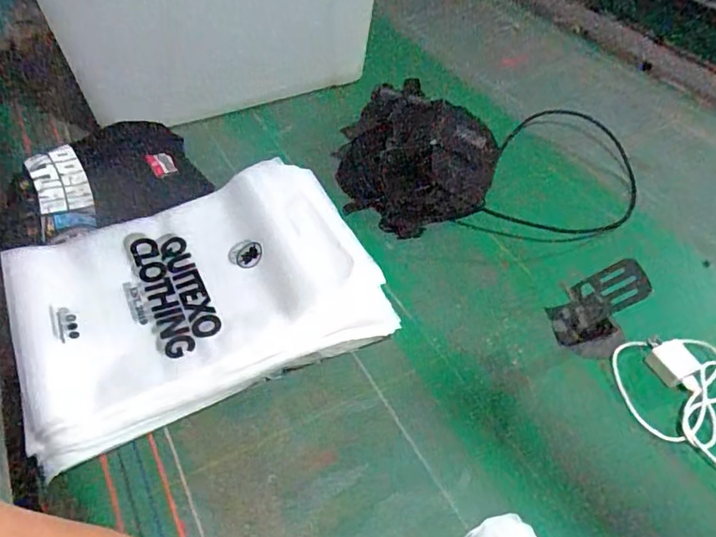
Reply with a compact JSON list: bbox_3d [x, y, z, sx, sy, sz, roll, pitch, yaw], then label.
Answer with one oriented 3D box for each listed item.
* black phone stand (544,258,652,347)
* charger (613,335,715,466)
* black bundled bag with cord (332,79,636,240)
[{"bbox_3d":[0.278,0.036,0.620,0.074,0.092,0.052,-2,48,-4],"label":"black phone stand"},{"bbox_3d":[0.362,0.193,0.532,0.134,0.020,0.302,-2,48,-4],"label":"charger"},{"bbox_3d":[0.215,-0.194,0.863,0.497,0.116,0.332,1,47,-2],"label":"black bundled bag with cord"}]

